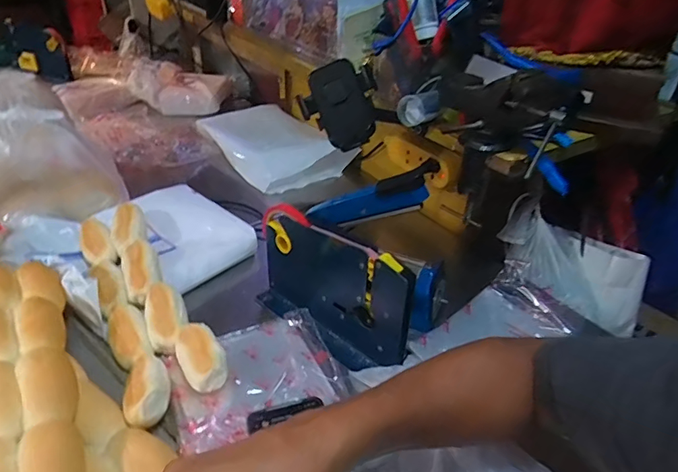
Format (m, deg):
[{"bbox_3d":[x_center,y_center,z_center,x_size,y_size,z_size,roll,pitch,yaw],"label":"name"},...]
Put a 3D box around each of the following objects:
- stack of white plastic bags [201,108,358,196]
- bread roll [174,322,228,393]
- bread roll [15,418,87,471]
[{"bbox_3d":[-0.140,-0.193,1.001,0.203,0.066,0.325,-22,41,-33],"label":"stack of white plastic bags"},{"bbox_3d":[-0.150,0.135,0.514,0.044,0.038,0.078,-21,40,-32],"label":"bread roll"},{"bbox_3d":[-0.242,0.197,0.385,0.040,0.047,0.084,-38,48,17],"label":"bread roll"}]

